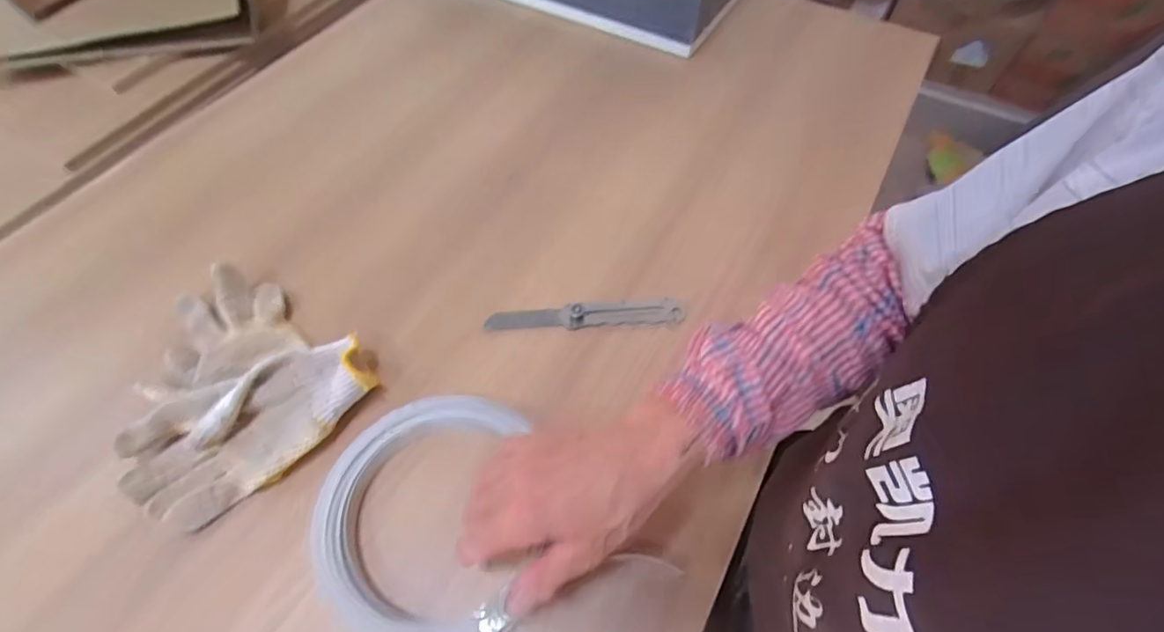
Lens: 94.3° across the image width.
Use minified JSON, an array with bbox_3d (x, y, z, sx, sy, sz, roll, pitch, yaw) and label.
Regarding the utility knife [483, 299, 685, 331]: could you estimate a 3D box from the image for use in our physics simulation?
[{"bbox_3d":[0.003,0.000,0.538,0.193,0.015,0.026,-3,59,-3],"label":"utility knife"}]

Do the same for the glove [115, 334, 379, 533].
[{"bbox_3d":[-0.278,0.090,0.454,0.203,0.040,0.099,-31,64,-18],"label":"glove"}]

